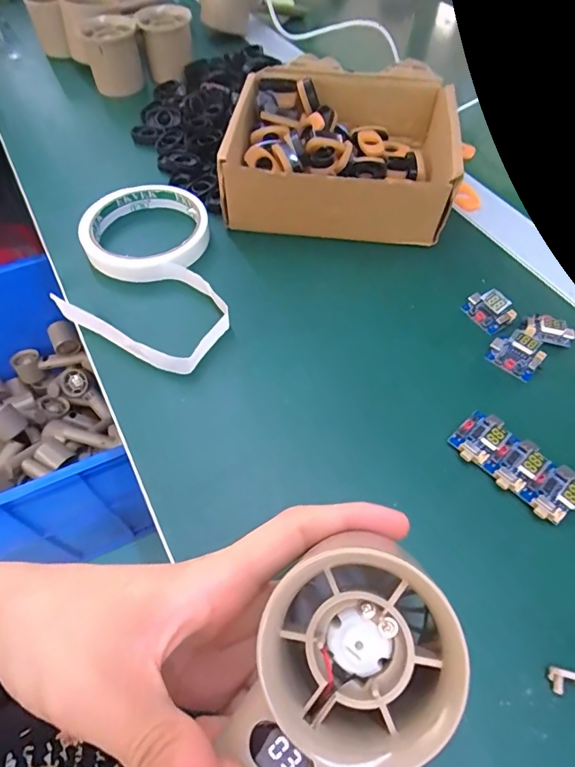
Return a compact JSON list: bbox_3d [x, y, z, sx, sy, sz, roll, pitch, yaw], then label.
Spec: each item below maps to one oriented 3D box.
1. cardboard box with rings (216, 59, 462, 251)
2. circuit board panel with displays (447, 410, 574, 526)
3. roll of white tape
[{"bbox_3d":[0.042,-0.185,0.370,0.167,0.060,0.152,6,56,3],"label":"cardboard box with rings"},{"bbox_3d":[0.122,0.042,0.245,0.034,0.014,0.067,-36,64,-23],"label":"circuit board panel with displays"},{"bbox_3d":[-0.102,-0.075,0.322,0.104,0.021,0.169,-10,57,-8],"label":"roll of white tape"}]

